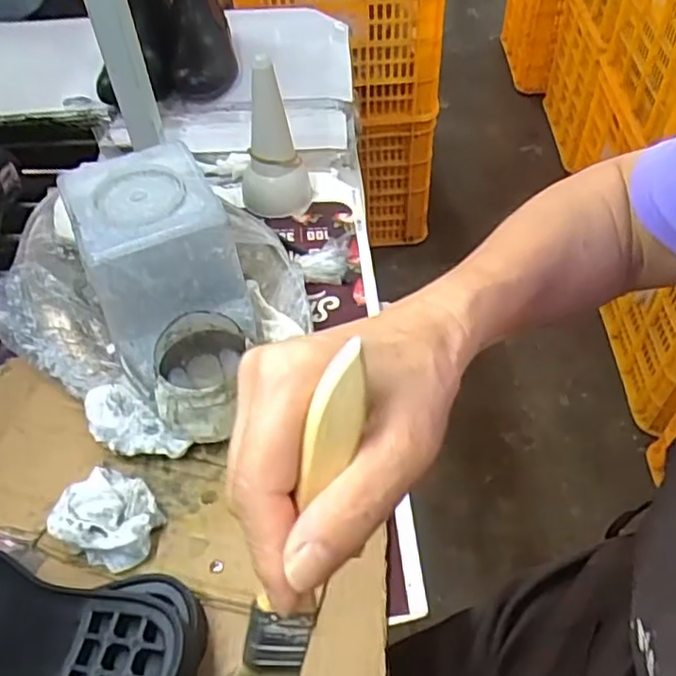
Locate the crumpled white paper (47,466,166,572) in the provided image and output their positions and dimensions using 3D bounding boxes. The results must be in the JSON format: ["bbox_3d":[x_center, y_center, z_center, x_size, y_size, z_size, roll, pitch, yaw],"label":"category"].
[{"bbox_3d":[-0.145,0.113,0.409,0.062,0.034,0.054,9,53,10],"label":"crumpled white paper"}]

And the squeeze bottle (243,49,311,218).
[{"bbox_3d":[-0.063,-0.181,0.595,0.067,0.147,0.059,-6,52,-1],"label":"squeeze bottle"}]

